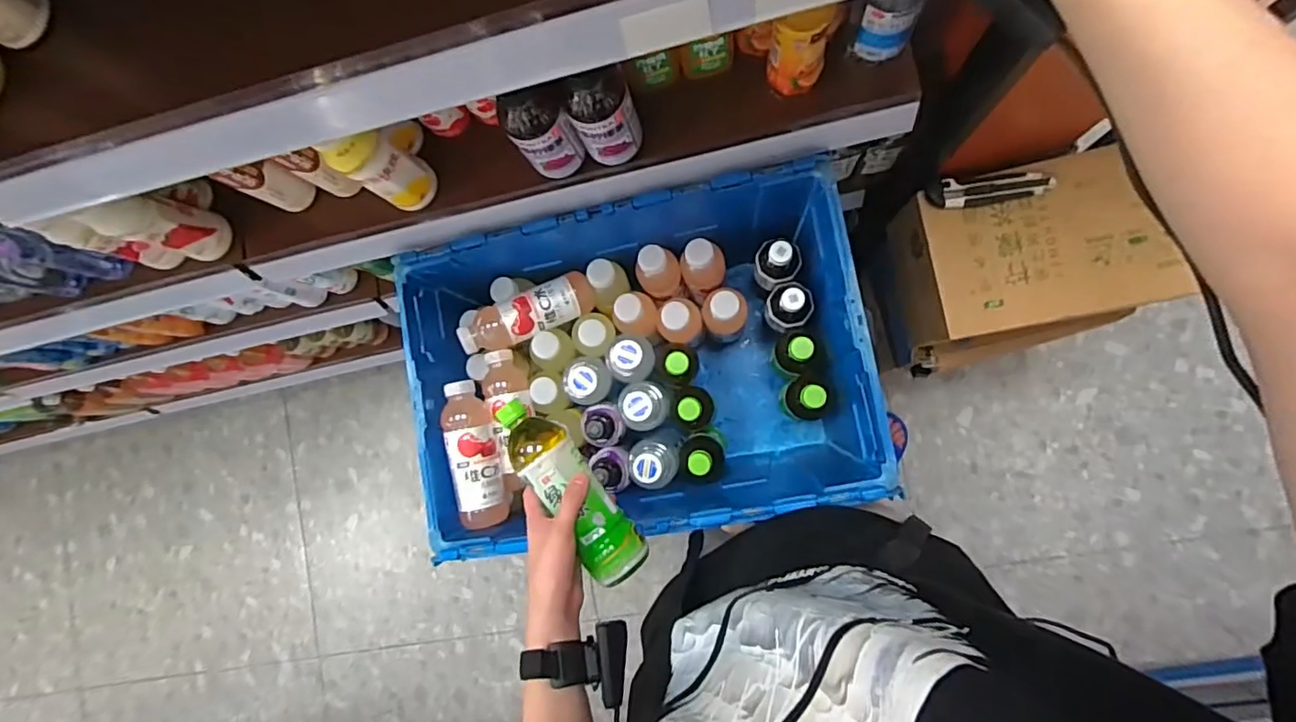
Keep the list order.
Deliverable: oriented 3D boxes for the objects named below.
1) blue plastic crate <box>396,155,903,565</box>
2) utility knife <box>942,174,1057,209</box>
[{"bbox_3d":[-0.010,0.009,0.854,0.582,0.304,0.419,-12,85,8],"label":"blue plastic crate"},{"bbox_3d":[0.463,-0.229,0.764,0.134,0.021,0.034,-5,87,9],"label":"utility knife"}]

